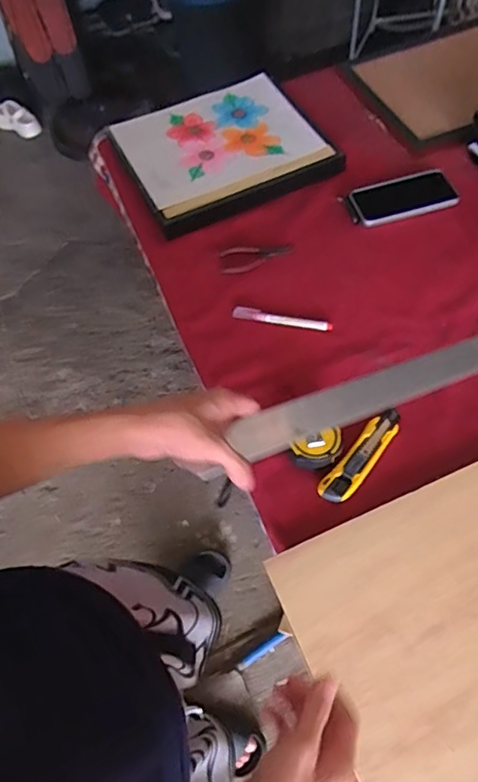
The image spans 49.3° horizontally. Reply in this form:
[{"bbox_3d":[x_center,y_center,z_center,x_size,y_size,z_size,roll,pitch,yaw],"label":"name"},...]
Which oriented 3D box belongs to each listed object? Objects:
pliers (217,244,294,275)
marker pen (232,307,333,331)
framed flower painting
[{"bbox_3d":[0.029,-0.202,0.793,0.112,0.007,0.049,-7,61,-1],"label":"pliers"},{"bbox_3d":[0.061,-0.103,0.737,0.140,0.010,0.018,7,61,7],"label":"marker pen"},{"bbox_3d":[-0.027,-0.411,0.894,0.327,0.041,0.284,-25,62,-11],"label":"framed flower painting"}]

